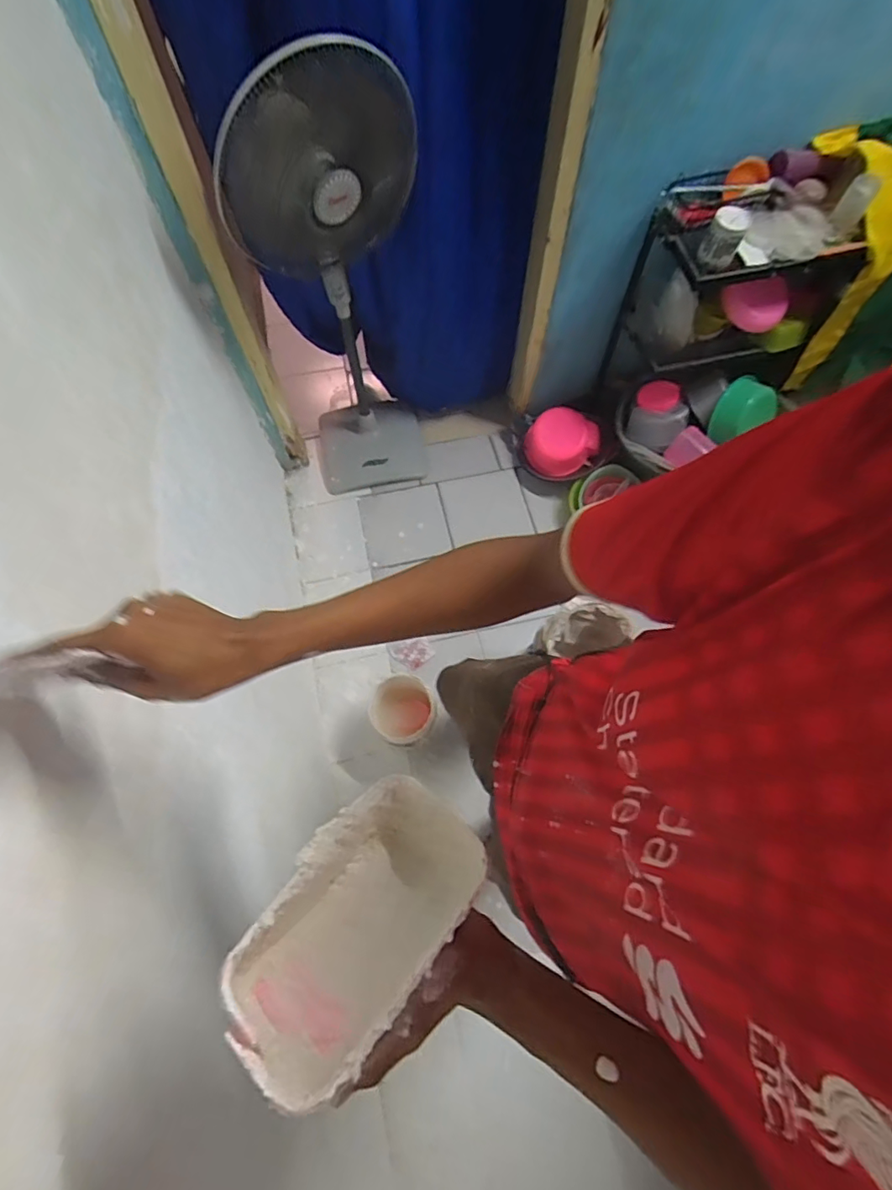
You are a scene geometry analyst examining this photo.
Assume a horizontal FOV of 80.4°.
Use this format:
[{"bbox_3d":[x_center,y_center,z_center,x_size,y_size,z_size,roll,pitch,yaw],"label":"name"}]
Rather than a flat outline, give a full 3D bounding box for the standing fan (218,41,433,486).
[{"bbox_3d":[-0.252,-0.702,1.383,0.418,1.126,0.319,-11,72,-2],"label":"standing fan"}]

